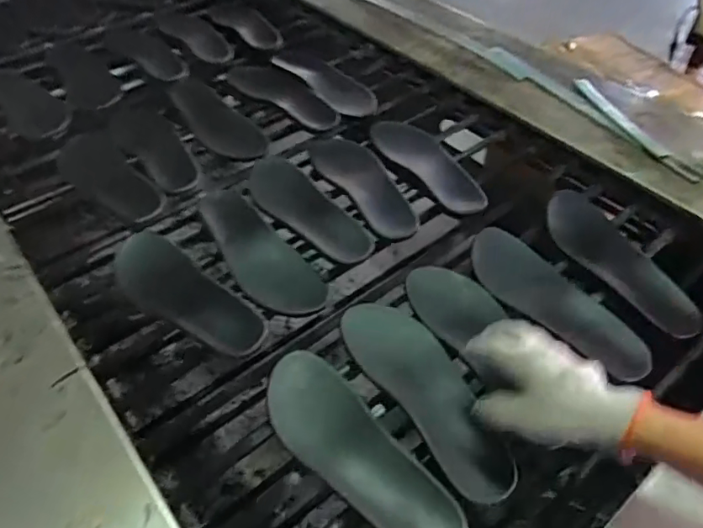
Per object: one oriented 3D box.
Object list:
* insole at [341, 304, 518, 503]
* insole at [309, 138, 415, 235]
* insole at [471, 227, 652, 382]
[{"bbox_3d":[0.089,0.144,0.628,0.095,0.023,0.260,-24,54,-20],"label":"insole"},{"bbox_3d":[0.020,-0.130,0.859,0.097,0.045,0.253,-24,53,-20],"label":"insole"},{"bbox_3d":[0.265,0.041,0.700,0.249,0.053,0.101,32,56,25],"label":"insole"}]

